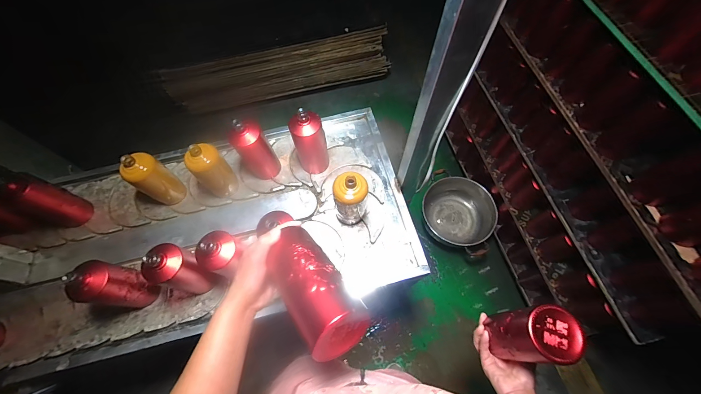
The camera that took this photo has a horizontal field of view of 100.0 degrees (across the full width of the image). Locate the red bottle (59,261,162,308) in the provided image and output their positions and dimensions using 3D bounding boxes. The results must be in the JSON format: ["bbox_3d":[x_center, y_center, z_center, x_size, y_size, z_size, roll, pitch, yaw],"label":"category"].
[{"bbox_3d":[-0.508,0.196,0.650,0.079,0.199,0.087,8,66,5],"label":"red bottle"}]

